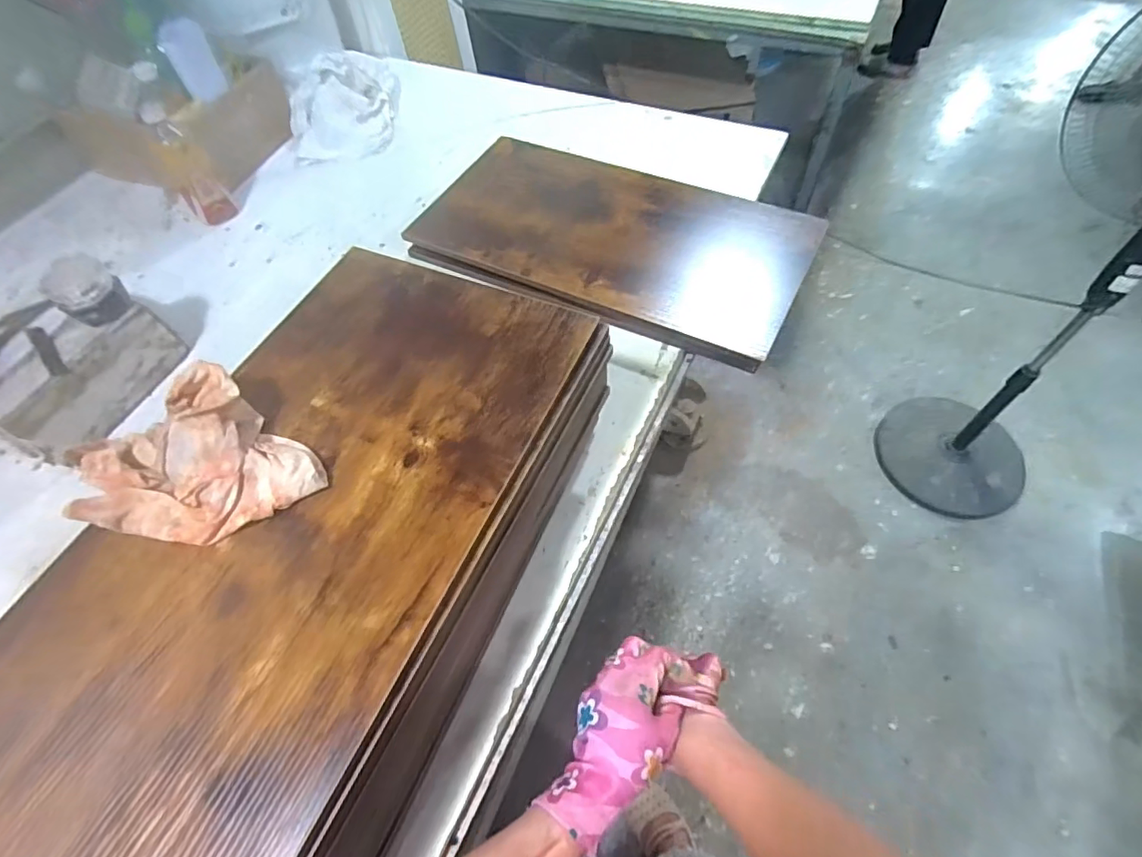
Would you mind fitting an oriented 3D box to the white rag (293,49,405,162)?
[{"bbox_3d":[-0.426,-0.606,1.031,0.186,0.077,0.264,-5,58,1],"label":"white rag"}]

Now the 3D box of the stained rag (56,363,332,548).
[{"bbox_3d":[-0.287,0.025,0.408,0.145,0.050,0.137,-36,64,-18],"label":"stained rag"}]

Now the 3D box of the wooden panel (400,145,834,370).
[{"bbox_3d":[0.058,-0.281,0.804,0.533,0.029,0.312,23,62,15],"label":"wooden panel"}]

